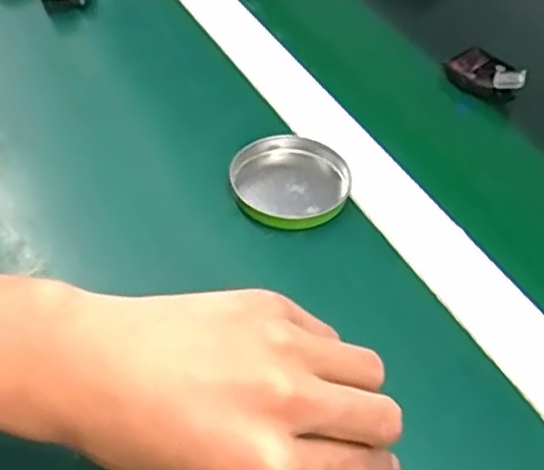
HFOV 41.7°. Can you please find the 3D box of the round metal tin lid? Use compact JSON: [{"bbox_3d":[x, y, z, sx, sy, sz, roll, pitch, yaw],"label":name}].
[{"bbox_3d":[0.010,-0.032,0.404,0.066,0.011,0.061,1,48,-2],"label":"round metal tin lid"}]

